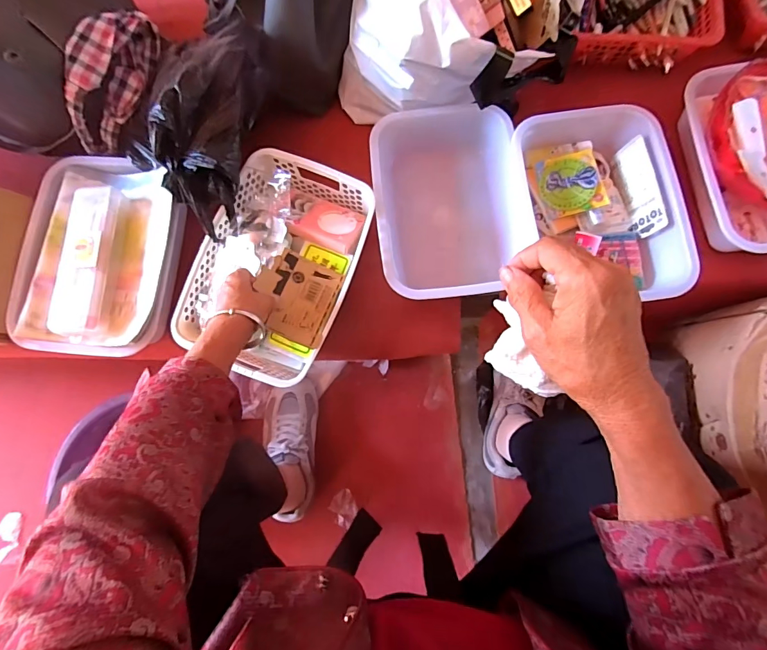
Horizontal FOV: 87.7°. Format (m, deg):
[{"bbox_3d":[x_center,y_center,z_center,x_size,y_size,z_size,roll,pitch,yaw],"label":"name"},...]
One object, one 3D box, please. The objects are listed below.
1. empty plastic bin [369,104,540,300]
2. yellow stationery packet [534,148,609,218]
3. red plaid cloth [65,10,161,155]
[{"bbox_3d":[0.096,-0.177,0.611,0.211,0.090,0.286,-8,76,0],"label":"empty plastic bin"},{"bbox_3d":[0.283,-0.214,0.605,0.089,0.012,0.092,-12,83,10],"label":"yellow stationery packet"},{"bbox_3d":[-0.393,-0.355,0.572,0.064,0.092,0.207,24,92,7],"label":"red plaid cloth"}]

